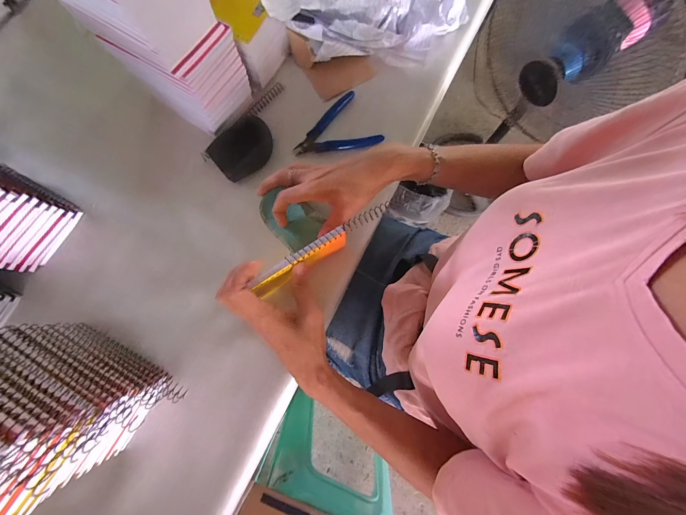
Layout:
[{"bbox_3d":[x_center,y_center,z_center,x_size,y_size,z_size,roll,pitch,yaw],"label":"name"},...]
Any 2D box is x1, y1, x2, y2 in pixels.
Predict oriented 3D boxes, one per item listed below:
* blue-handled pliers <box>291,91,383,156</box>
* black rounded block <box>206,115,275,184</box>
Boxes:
[{"bbox_3d":[-0.015,-0.175,0.417,0.115,0.013,0.089,-29,80,-6],"label":"blue-handled pliers"},{"bbox_3d":[-0.131,-0.147,0.393,0.055,0.029,0.087,40,80,7],"label":"black rounded block"}]

